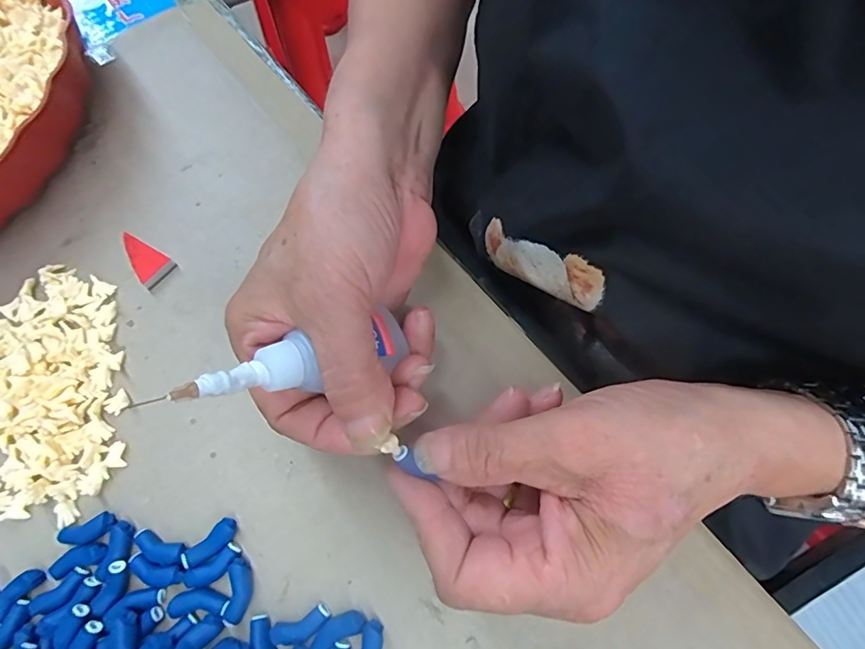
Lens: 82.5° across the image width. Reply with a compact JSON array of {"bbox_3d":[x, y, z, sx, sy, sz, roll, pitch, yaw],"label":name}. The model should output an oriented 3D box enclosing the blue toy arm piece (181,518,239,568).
[{"bbox_3d":[-0.095,0.095,0.213,0.010,0.006,0.024,42,77,16],"label":"blue toy arm piece"}]

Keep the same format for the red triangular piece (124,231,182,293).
[{"bbox_3d":[-0.153,-0.034,0.262,0.035,0.005,0.018,38,75,15],"label":"red triangular piece"}]

